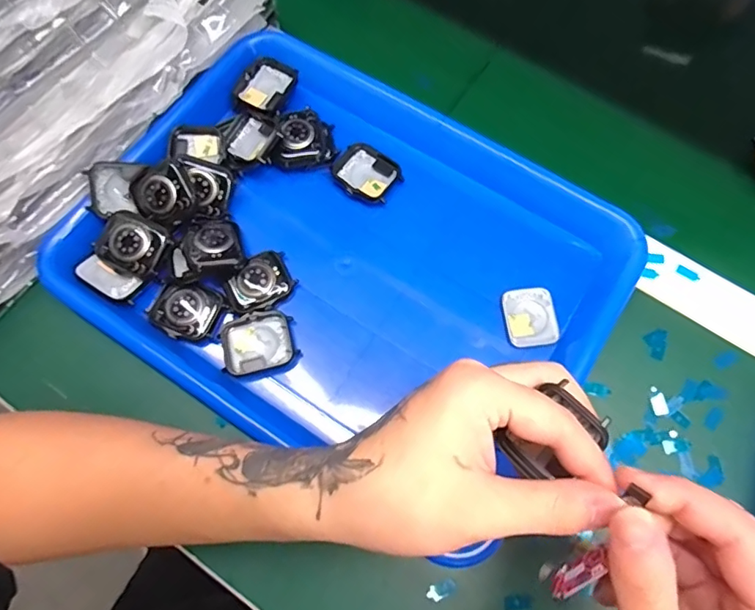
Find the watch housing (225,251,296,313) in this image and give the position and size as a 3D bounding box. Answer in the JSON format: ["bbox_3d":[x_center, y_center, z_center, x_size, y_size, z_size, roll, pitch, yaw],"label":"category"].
[{"bbox_3d":[-0.077,-0.014,0.341,0.046,0.013,0.031,-40,75,-13],"label":"watch housing"}]

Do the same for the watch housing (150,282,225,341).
[{"bbox_3d":[-0.125,0.004,0.337,0.040,0.013,0.035,25,72,8],"label":"watch housing"}]

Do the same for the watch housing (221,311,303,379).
[{"bbox_3d":[-0.076,0.026,0.331,0.047,0.012,0.039,-12,71,-4],"label":"watch housing"}]

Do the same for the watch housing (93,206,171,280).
[{"bbox_3d":[-0.162,-0.041,0.335,0.045,0.014,0.038,32,73,11],"label":"watch housing"}]

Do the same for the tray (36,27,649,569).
[{"bbox_3d":[-0.017,-0.034,0.345,0.332,0.037,0.259,30,73,10],"label":"tray"}]

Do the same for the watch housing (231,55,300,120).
[{"bbox_3d":[-0.086,-0.165,0.391,0.041,0.012,0.048,24,72,8],"label":"watch housing"}]

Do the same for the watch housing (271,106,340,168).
[{"bbox_3d":[-0.054,-0.119,0.369,0.046,0.019,0.038,-18,71,-6],"label":"watch housing"}]

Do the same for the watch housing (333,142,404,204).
[{"bbox_3d":[-0.008,-0.095,0.372,0.039,0.008,0.045,-41,75,-13],"label":"watch housing"}]

